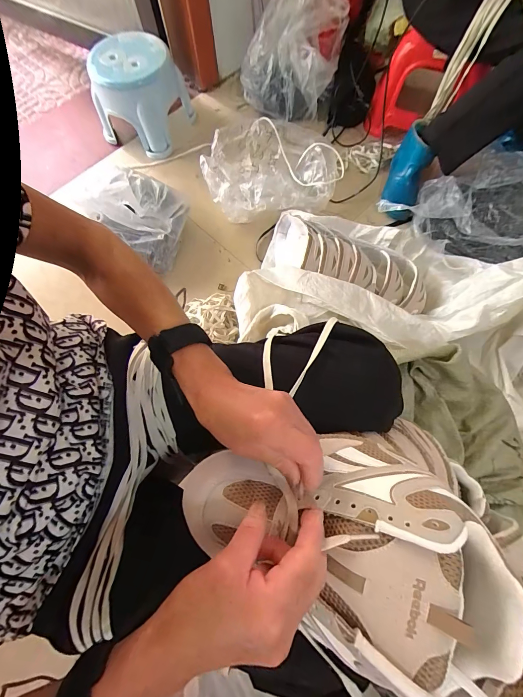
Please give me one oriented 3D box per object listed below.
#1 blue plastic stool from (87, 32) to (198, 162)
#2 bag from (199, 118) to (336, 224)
[{"bbox_3d":[-0.382,-0.800,0.982,0.236,0.195,0.243,19,72,8],"label":"blue plastic stool"},{"bbox_3d":[0.025,-0.529,0.932,0.373,0.105,0.316,-1,71,1],"label":"bag"}]

